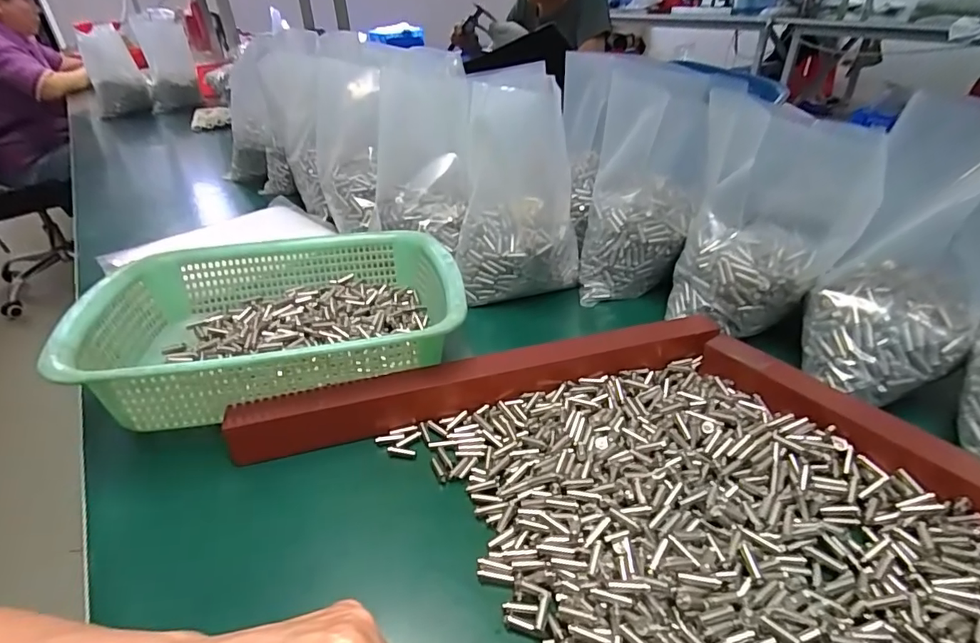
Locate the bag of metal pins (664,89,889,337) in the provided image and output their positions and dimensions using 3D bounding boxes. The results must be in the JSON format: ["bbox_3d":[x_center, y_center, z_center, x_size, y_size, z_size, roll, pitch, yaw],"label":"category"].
[{"bbox_3d":[0.242,-0.087,0.455,0.124,0.184,0.106,8,35,14],"label":"bag of metal pins"}]

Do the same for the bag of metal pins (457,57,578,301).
[{"bbox_3d":[0.033,-0.147,0.549,0.126,0.200,0.149,3,34,7],"label":"bag of metal pins"}]

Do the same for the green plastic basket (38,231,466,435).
[{"bbox_3d":[-0.182,-0.007,0.454,0.302,0.079,0.226,-11,35,-12],"label":"green plastic basket"}]

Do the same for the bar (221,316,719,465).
[{"bbox_3d":[0.000,0.045,0.408,0.388,0.027,0.030,-10,35,-12],"label":"bar"}]

